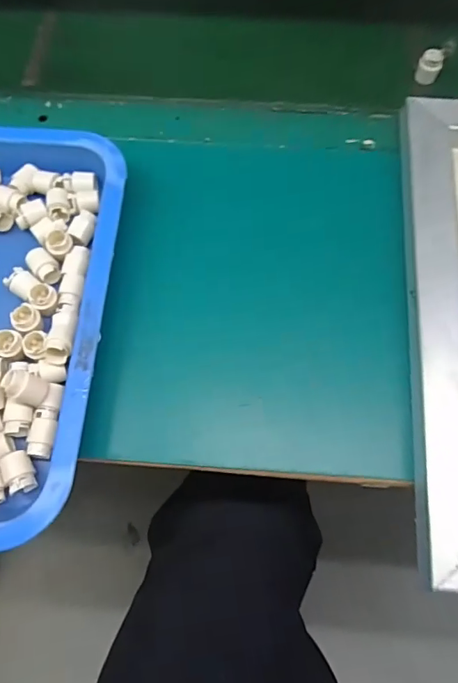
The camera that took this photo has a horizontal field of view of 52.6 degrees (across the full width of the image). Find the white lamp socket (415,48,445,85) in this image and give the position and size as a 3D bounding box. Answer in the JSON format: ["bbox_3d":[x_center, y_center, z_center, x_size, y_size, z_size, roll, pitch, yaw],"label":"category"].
[{"bbox_3d":[0.205,-0.281,0.475,0.023,0.028,0.018,25,70,10],"label":"white lamp socket"}]

